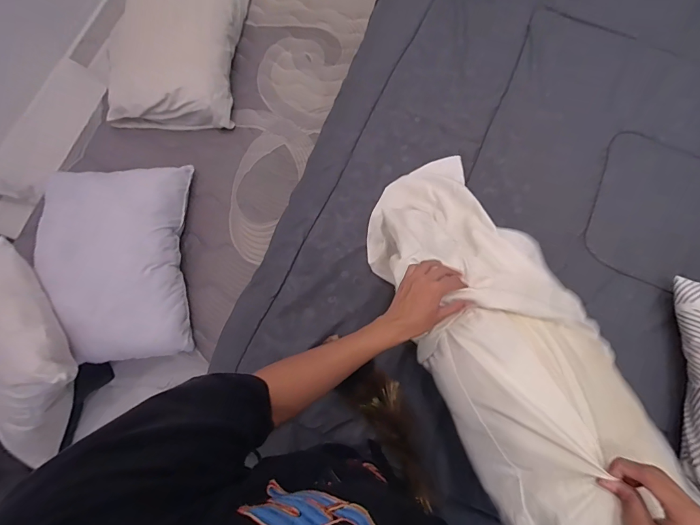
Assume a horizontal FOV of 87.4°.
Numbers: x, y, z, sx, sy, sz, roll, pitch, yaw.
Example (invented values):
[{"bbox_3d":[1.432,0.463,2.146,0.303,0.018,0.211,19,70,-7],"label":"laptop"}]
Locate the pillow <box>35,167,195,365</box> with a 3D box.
[{"bbox_3d":[-0.682,-0.011,1.084,0.374,0.166,0.586,-9,75,-2],"label":"pillow"}]

